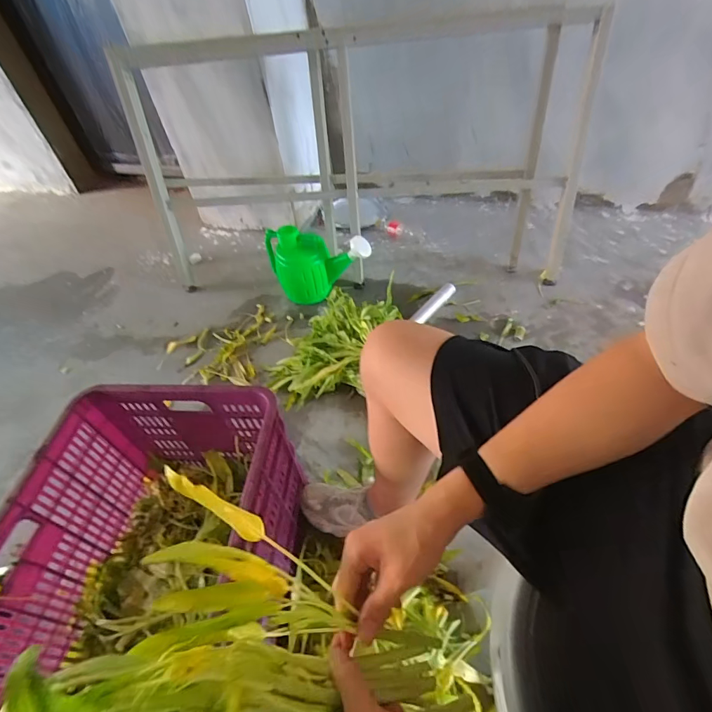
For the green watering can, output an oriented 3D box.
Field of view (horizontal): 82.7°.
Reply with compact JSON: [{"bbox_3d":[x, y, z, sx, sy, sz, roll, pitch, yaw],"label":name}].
[{"bbox_3d":[-0.140,-0.307,1.423,0.380,0.249,0.131,5,49,10],"label":"green watering can"}]

